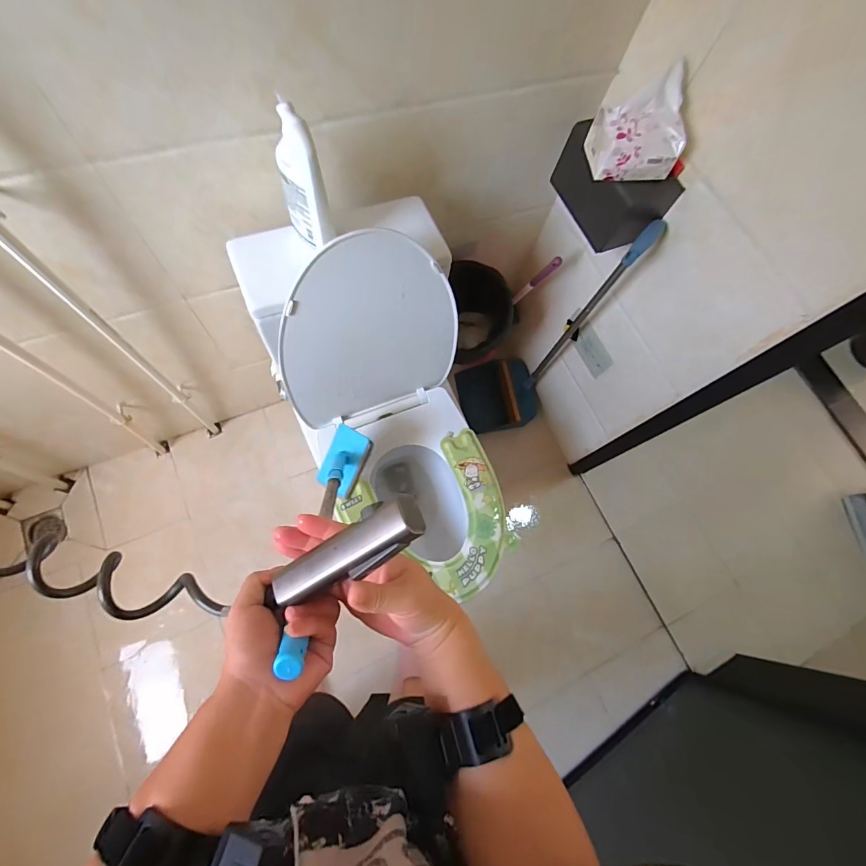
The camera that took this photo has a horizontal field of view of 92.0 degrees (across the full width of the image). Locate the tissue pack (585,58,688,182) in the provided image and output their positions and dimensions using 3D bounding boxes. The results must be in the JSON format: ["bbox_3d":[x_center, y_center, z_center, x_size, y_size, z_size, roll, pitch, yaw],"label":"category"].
[{"bbox_3d":[0.339,-0.505,0.698,0.133,0.084,0.124,-8,85,-3],"label":"tissue pack"}]

